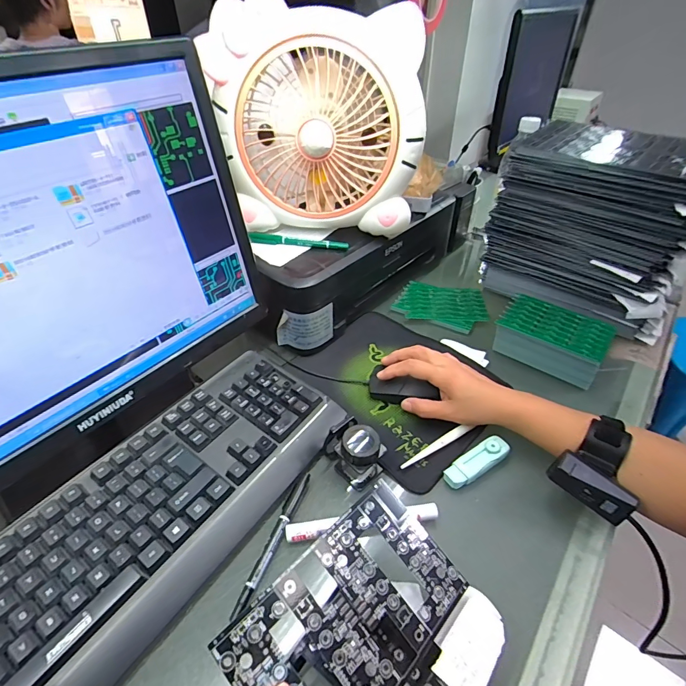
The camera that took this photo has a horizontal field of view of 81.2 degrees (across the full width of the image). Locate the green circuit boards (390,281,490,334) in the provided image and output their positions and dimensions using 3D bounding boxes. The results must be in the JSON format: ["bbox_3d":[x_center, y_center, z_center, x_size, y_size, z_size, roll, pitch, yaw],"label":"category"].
[{"bbox_3d":[0.156,-0.063,0.639,0.139,0.014,0.106,14,43,14],"label":"green circuit boards"}]

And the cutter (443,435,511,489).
[{"bbox_3d":[0.141,0.124,0.422,0.076,0.017,0.025,-21,46,-23],"label":"cutter"}]

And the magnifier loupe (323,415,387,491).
[{"bbox_3d":[0.011,0.109,0.414,0.043,0.052,0.057,-30,50,-30],"label":"magnifier loupe"}]

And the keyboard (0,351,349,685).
[{"bbox_3d":[-0.181,0.161,0.361,0.149,0.032,0.428,26,47,25],"label":"keyboard"}]

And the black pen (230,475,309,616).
[{"bbox_3d":[-0.063,0.178,0.368,0.013,0.005,0.131,14,43,14],"label":"black pen"}]

